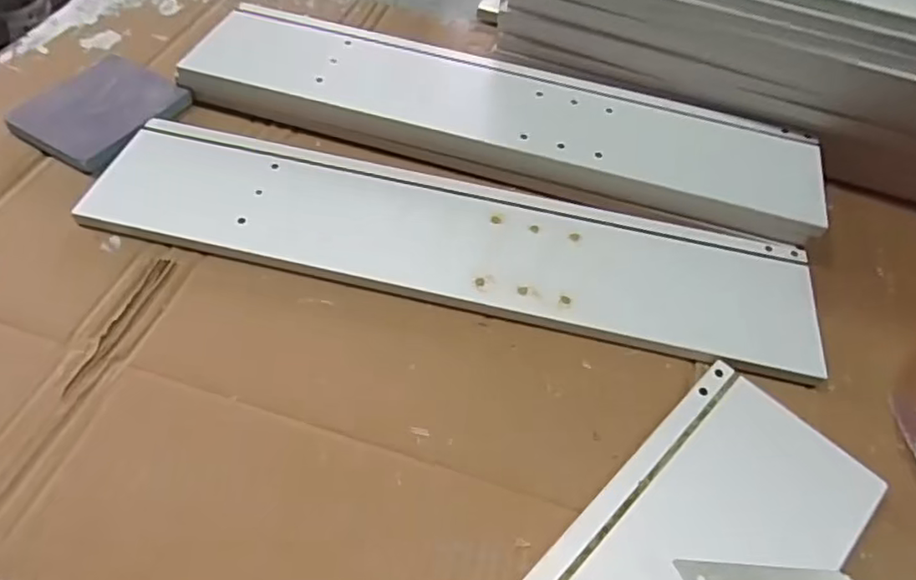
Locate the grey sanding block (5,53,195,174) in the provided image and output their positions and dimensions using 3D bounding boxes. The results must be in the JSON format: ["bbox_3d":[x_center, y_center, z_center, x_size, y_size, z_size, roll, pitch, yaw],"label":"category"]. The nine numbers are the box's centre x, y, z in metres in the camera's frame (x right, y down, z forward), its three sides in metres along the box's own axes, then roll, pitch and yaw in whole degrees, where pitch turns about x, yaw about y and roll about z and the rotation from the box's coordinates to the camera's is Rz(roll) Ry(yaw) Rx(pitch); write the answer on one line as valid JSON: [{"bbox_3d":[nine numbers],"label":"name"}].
[{"bbox_3d":[-0.311,-0.158,0.537,0.094,0.019,0.120,24,55,13],"label":"grey sanding block"}]

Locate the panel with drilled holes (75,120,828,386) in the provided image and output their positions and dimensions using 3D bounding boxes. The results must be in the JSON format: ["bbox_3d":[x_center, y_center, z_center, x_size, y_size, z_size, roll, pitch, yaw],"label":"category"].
[{"bbox_3d":[-0.004,-0.046,0.481,0.544,0.014,0.129,13,53,5],"label":"panel with drilled holes"}]

